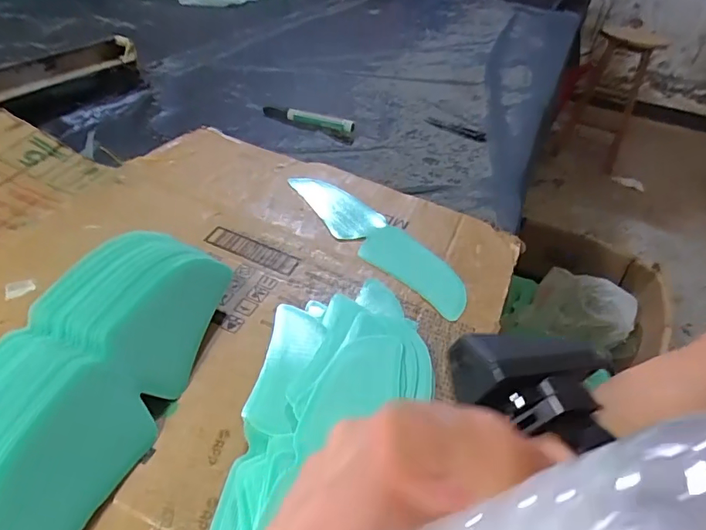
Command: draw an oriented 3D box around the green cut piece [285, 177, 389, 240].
[{"bbox_3d":[-0.014,-0.066,0.510,0.062,0.004,0.109,-19,52,-28],"label":"green cut piece"}]

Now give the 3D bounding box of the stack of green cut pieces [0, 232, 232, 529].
[{"bbox_3d":[-0.167,0.065,0.295,0.104,0.051,0.228,16,41,9],"label":"stack of green cut pieces"}]

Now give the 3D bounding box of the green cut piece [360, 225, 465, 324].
[{"bbox_3d":[0.059,0.001,0.447,0.062,0.004,0.121,-28,52,-34],"label":"green cut piece"}]

